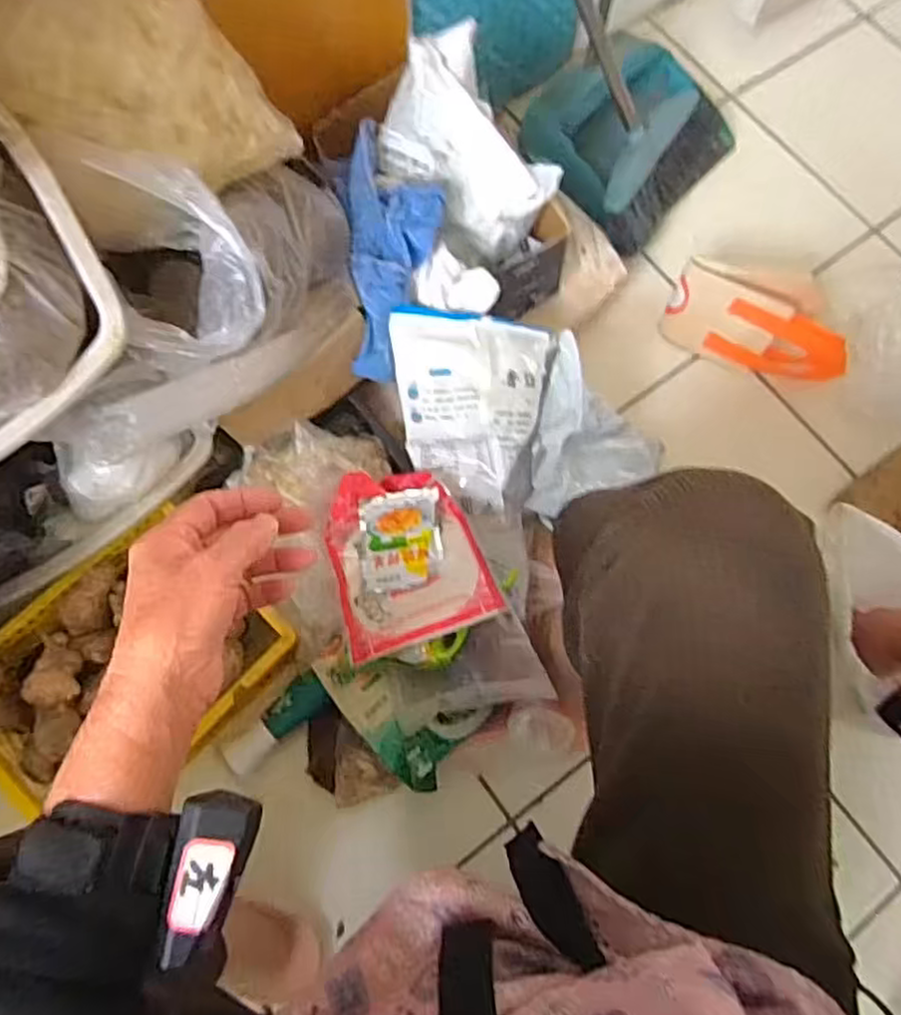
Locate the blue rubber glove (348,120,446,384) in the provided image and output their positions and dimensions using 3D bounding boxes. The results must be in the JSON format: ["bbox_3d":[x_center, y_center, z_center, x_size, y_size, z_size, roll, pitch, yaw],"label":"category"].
[{"bbox_3d":[-0.063,-0.281,0.775,0.103,0.084,0.278,2,94,-2],"label":"blue rubber glove"}]

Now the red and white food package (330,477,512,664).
[{"bbox_3d":[-0.051,0.045,0.767,0.156,0.028,0.212,-19,55,0],"label":"red and white food package"}]

